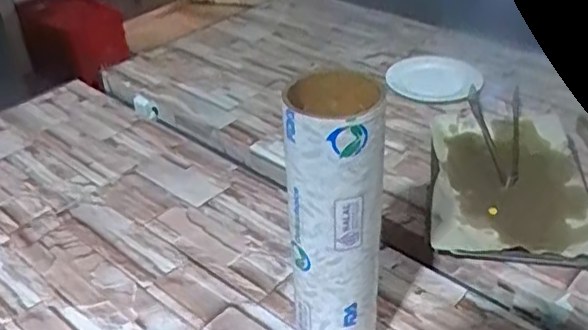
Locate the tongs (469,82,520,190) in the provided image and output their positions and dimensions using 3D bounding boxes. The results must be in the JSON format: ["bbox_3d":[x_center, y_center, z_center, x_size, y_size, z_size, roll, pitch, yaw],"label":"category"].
[{"bbox_3d":[0.320,-0.055,0.970,0.080,0.020,0.241,4,38,11],"label":"tongs"}]

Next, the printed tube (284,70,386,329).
[{"bbox_3d":[0.043,0.068,0.598,0.077,0.314,0.095,0,37,6],"label":"printed tube"}]

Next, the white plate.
[{"bbox_3d":[0.260,-0.165,1.133,0.160,0.016,0.181,12,40,21],"label":"white plate"}]

